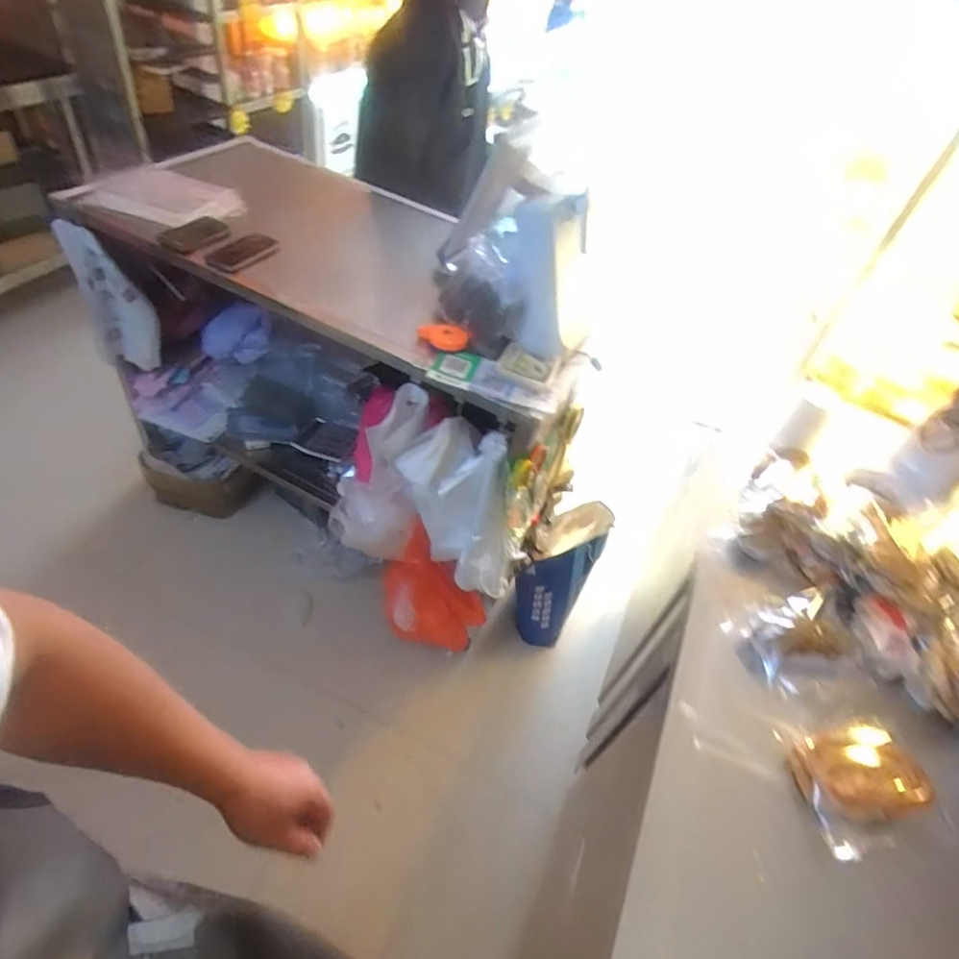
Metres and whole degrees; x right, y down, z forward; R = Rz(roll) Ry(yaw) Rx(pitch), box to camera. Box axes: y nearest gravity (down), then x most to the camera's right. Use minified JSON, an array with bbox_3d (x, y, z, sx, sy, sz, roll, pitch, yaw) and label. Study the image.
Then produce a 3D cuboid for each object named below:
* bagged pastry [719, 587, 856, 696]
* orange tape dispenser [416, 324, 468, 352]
[{"bbox_3d":[0.463,0.234,0.855,0.155,0.080,0.132,-6,49,-17],"label":"bagged pastry"},{"bbox_3d":[-0.071,-0.278,1.139,0.097,0.034,0.042,3,47,-9],"label":"orange tape dispenser"}]

